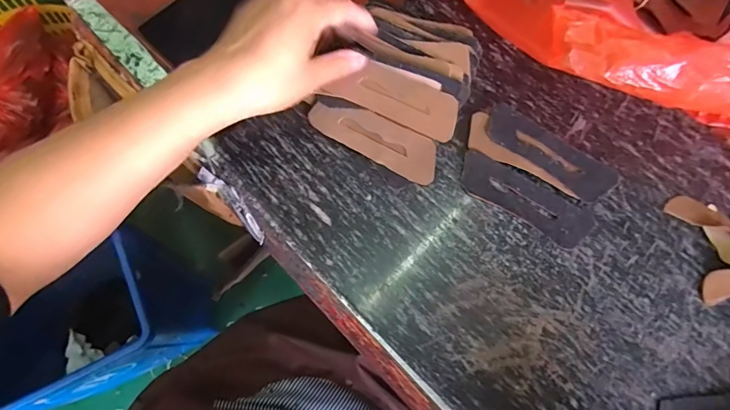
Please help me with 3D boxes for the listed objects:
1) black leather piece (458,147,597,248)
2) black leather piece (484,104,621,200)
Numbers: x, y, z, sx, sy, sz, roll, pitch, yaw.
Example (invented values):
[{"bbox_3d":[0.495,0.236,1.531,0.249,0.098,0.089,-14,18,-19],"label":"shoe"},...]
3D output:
[{"bbox_3d":[0.142,-0.007,0.369,0.120,0.005,0.044,31,73,8],"label":"black leather piece"},{"bbox_3d":[0.164,-0.047,0.372,0.118,0.008,0.039,35,74,6],"label":"black leather piece"}]

